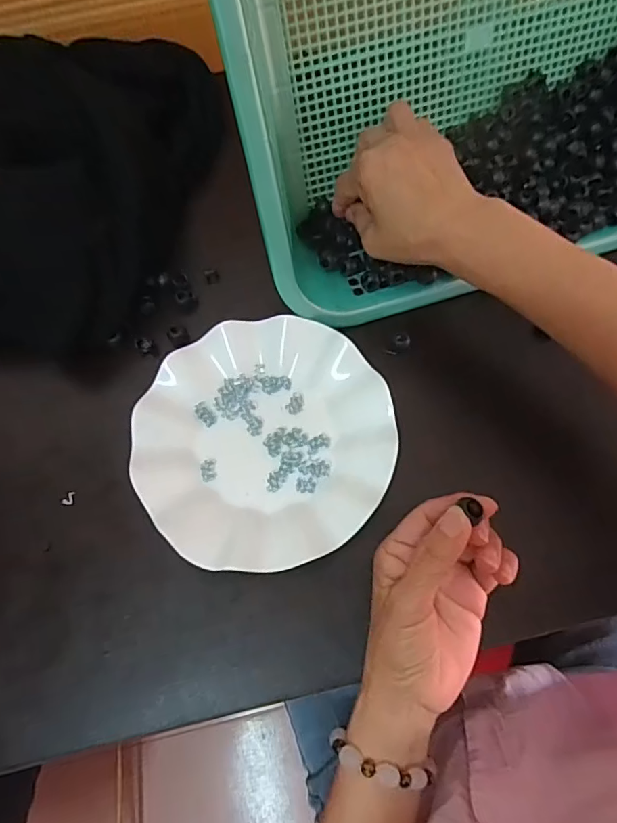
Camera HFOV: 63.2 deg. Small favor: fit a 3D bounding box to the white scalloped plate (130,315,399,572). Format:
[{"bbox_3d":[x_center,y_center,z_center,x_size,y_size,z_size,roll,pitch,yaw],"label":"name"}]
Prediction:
[{"bbox_3d":[-0.032,0.019,0.366,0.180,0.021,0.180,-1,68,2],"label":"white scalloped plate"}]

